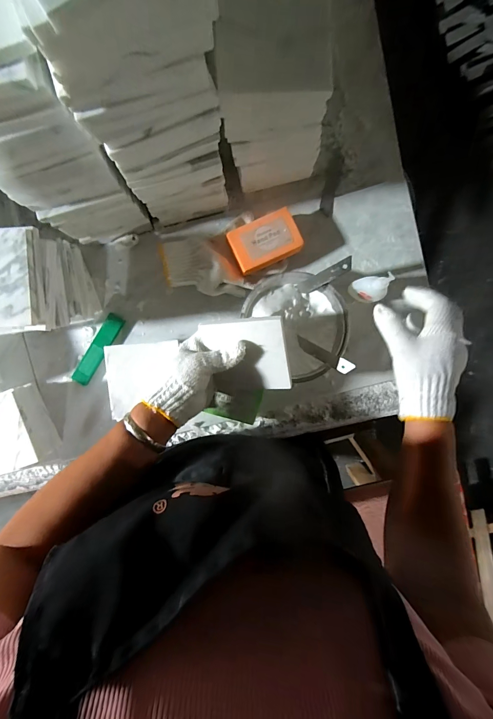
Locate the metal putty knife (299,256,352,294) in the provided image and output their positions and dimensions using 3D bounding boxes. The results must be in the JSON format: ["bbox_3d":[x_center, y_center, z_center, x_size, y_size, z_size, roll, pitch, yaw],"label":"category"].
[{"bbox_3d":[0.106,-0.111,0.423,0.080,0.004,0.019,-22,108,40],"label":"metal putty knife"}]

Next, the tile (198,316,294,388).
[{"bbox_3d":[0.000,-0.003,0.391,0.106,0.010,0.107,2,126,24],"label":"tile"}]

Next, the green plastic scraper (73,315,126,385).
[{"bbox_3d":[-0.221,-0.014,0.466,0.024,0.006,0.115,31,90,-26],"label":"green plastic scraper"}]

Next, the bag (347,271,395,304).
[{"bbox_3d":[0.169,-0.095,0.422,0.022,0.092,0.036,-20,94,-2],"label":"bag"}]

